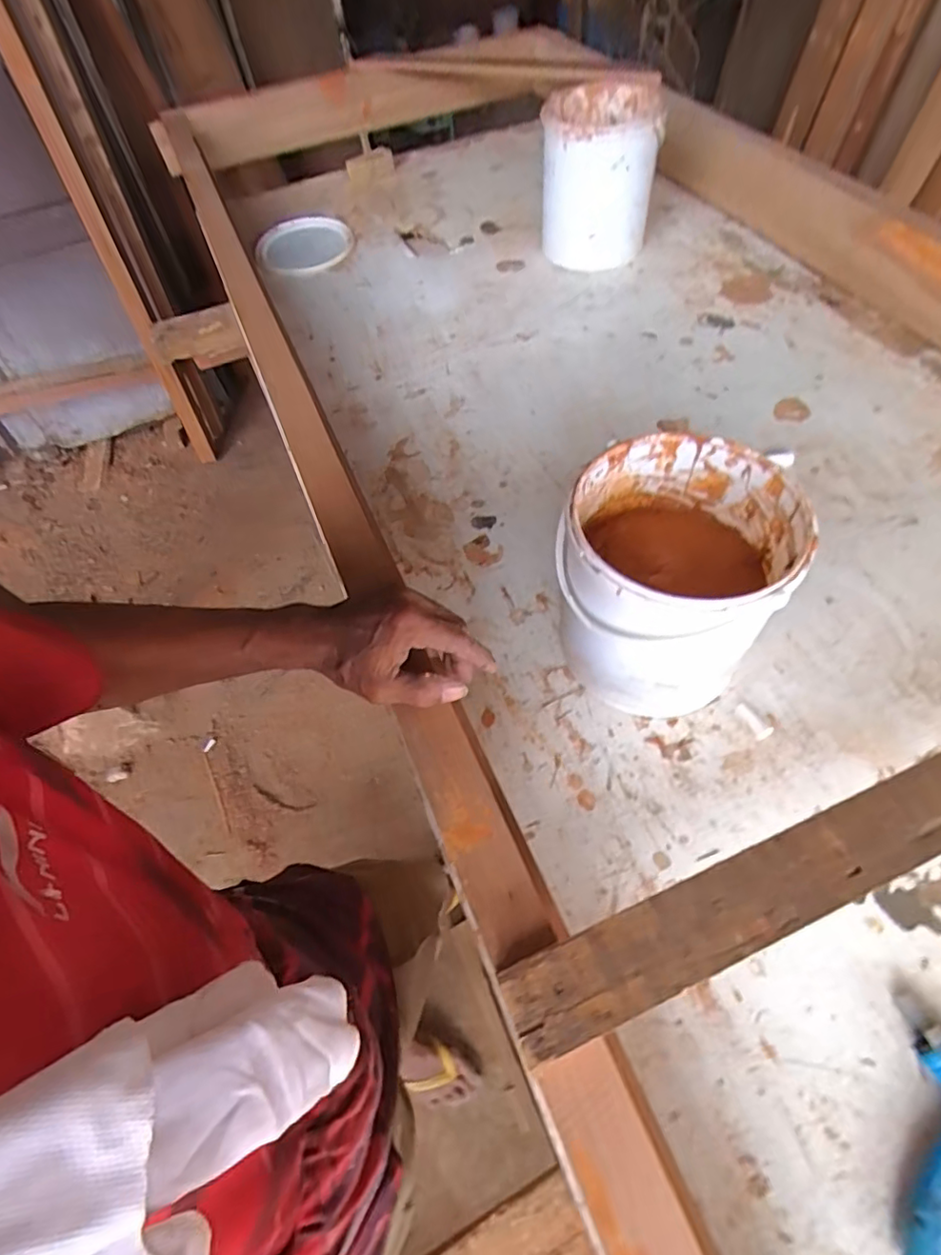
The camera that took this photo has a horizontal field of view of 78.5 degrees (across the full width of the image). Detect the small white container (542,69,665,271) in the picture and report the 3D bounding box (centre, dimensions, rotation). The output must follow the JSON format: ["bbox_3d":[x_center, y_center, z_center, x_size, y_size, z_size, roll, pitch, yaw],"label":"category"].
[{"bbox_3d":[0.207,-0.727,0.939,0.167,0.187,0.189,5,59,8],"label":"small white container"}]

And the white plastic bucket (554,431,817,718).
[{"bbox_3d":[0.173,-0.040,0.520,0.172,0.186,0.177,-2,58,3],"label":"white plastic bucket"}]

